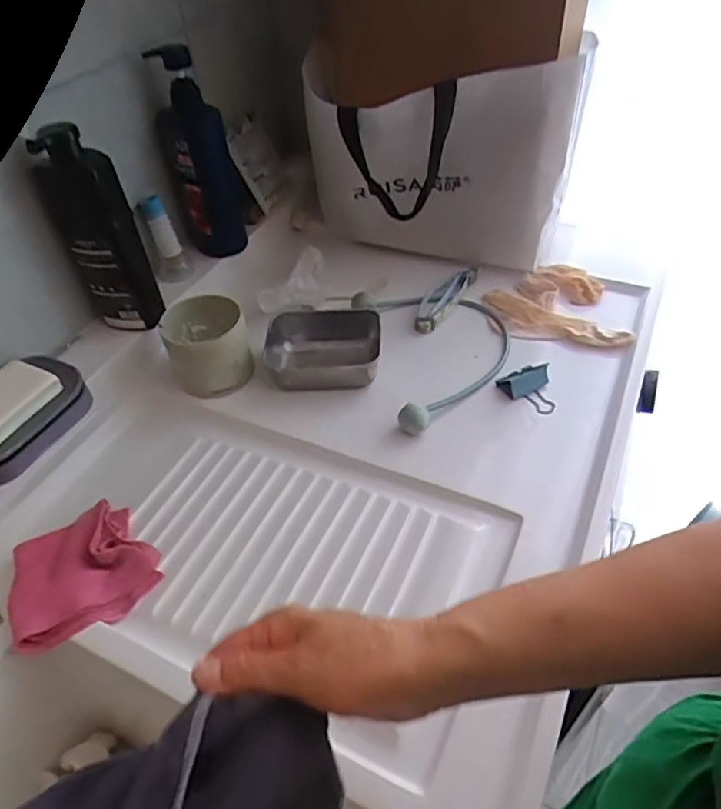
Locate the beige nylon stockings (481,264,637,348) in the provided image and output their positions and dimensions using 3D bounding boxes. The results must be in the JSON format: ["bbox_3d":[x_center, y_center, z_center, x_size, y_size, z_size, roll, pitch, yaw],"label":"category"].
[{"bbox_3d":[0.253,-0.134,0.779,0.172,0.028,0.135,7,47,11],"label":"beige nylon stockings"}]

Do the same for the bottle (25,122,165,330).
[{"bbox_3d":[-0.289,-0.187,0.661,0.081,0.224,0.062,-24,49,-18],"label":"bottle"}]

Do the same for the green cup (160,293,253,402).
[{"bbox_3d":[-0.181,-0.071,0.710,0.092,0.080,0.099,-2,46,2],"label":"green cup"}]

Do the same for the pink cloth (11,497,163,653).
[{"bbox_3d":[-0.260,0.150,0.556,0.122,0.030,0.123,-26,49,-20],"label":"pink cloth"}]

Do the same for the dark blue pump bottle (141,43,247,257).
[{"bbox_3d":[-0.213,-0.322,0.775,0.085,0.247,0.069,-11,46,-6],"label":"dark blue pump bottle"}]

